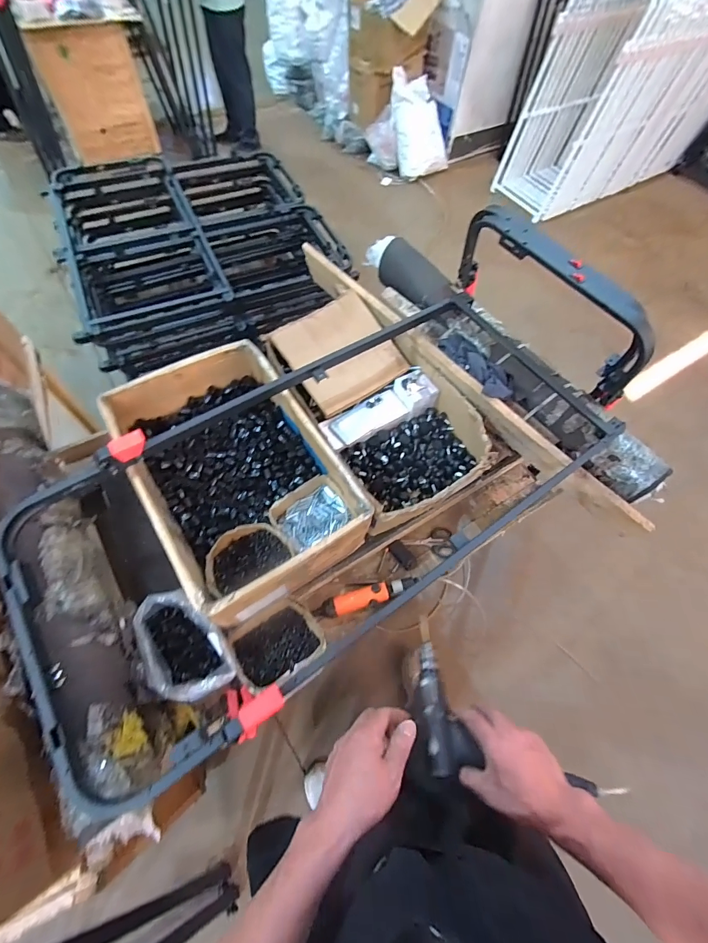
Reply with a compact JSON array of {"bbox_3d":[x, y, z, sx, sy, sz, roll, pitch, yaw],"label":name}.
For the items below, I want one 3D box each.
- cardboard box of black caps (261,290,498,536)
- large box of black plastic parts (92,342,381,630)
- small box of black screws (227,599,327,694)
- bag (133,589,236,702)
[{"bbox_3d":[0.049,-0.162,0.918,0.336,0.149,0.569,-28,68,-17],"label":"cardboard box of black caps"},{"bbox_3d":[-0.243,-0.003,0.804,0.343,0.160,0.522,-30,69,-18],"label":"large box of black plastic parts"},{"bbox_3d":[-0.146,0.327,0.723,0.154,0.073,0.124,-26,67,-16],"label":"small box of black screws"},{"bbox_3d":[-0.305,0.312,0.676,0.124,0.094,0.186,-31,69,-18],"label":"bag"}]

